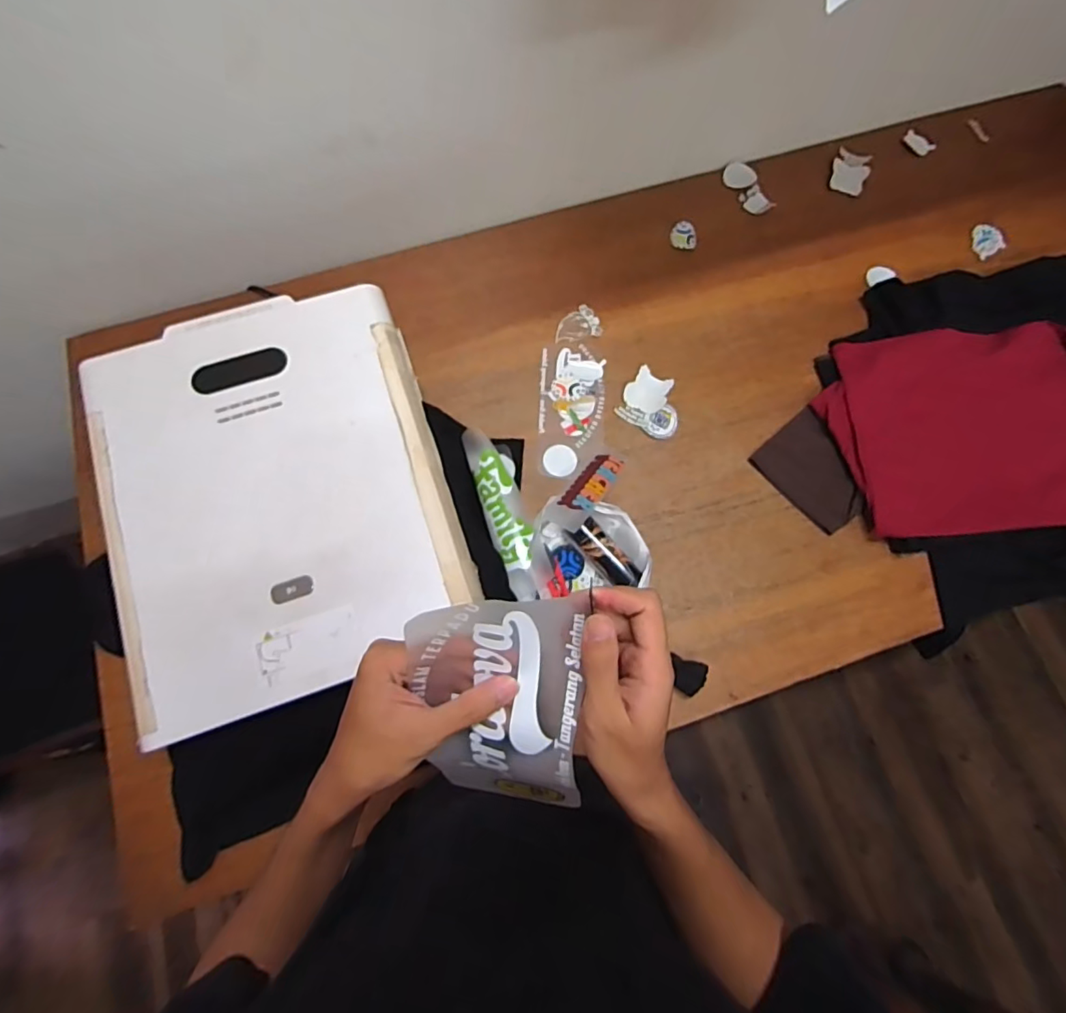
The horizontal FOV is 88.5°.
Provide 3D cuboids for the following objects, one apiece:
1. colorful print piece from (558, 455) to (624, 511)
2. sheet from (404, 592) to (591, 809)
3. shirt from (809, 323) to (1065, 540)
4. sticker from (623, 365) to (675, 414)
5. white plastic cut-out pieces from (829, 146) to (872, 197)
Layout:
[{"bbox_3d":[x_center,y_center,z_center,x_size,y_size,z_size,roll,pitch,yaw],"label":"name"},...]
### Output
[{"bbox_3d":[0.092,-0.035,0.837,0.049,0.009,0.139,37,54,9],"label":"colorful print piece"},{"bbox_3d":[-0.021,0.127,0.338,0.098,0.023,0.153,1,110,3],"label":"sheet"},{"bbox_3d":[0.741,-0.121,0.863,0.510,0.079,0.313,-2,74,-1],"label":"shirt"},{"bbox_3d":[0.192,-0.191,0.910,0.068,0.004,0.075,33,78,12],"label":"sticker"},{"bbox_3d":[0.609,-0.641,1.049,0.067,0.006,0.099,23,77,3],"label":"white plastic cut-out pieces"}]

